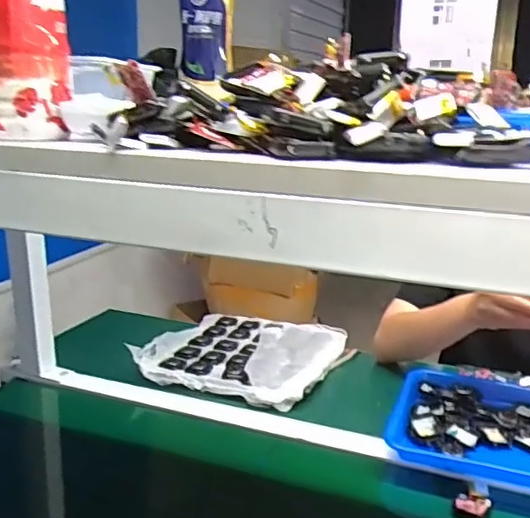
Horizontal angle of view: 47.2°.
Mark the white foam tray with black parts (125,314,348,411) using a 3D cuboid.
[{"bbox_3d":[-0.028,0.158,1.058,0.294,0.032,0.301,9,19,26],"label":"white foam tray with black parts"}]

